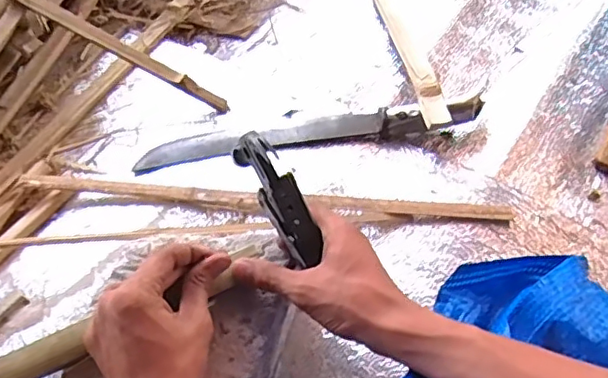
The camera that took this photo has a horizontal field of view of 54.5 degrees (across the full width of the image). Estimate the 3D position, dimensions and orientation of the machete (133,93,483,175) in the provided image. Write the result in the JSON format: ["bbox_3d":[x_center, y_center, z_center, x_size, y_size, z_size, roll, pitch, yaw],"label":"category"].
[{"bbox_3d":[0.006,-0.062,0.655,0.383,0.031,0.043,-6,56,0],"label":"machete"}]

